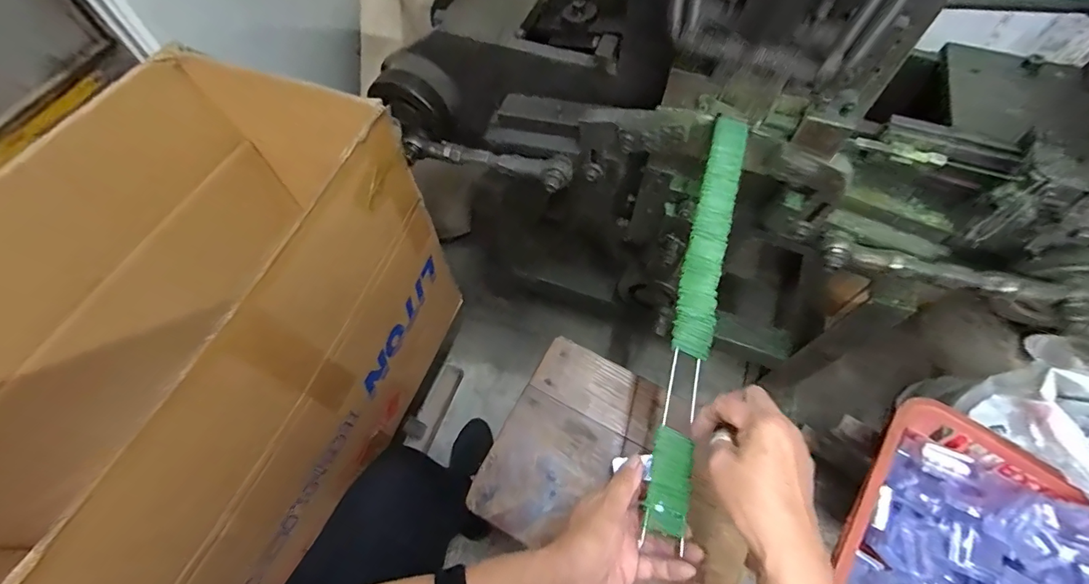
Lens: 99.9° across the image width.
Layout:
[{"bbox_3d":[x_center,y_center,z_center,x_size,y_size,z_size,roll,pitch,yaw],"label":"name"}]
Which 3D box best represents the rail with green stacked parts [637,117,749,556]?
[{"bbox_3d":[0.153,0.006,0.446,0.037,0.025,0.422,14,68,9],"label":"rail with green stacked parts"}]

